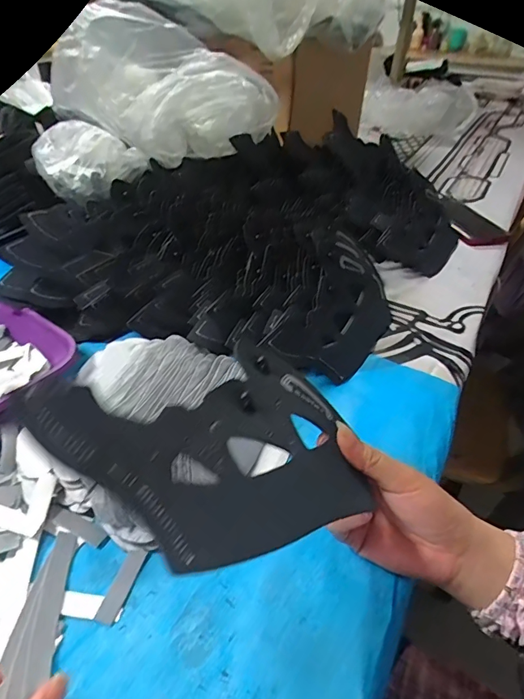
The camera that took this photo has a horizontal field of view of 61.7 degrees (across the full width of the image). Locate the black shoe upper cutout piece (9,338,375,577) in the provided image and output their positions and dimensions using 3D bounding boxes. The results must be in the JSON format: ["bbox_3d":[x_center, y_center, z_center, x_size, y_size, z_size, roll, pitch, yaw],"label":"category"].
[{"bbox_3d":[-0.011,0.051,0.231,0.182,0.010,0.117,-14,62,-52],"label":"black shoe upper cutout piece"}]

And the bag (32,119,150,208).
[{"bbox_3d":[-0.242,-0.266,0.612,0.128,0.064,0.123,26,45,26],"label":"bag"}]

